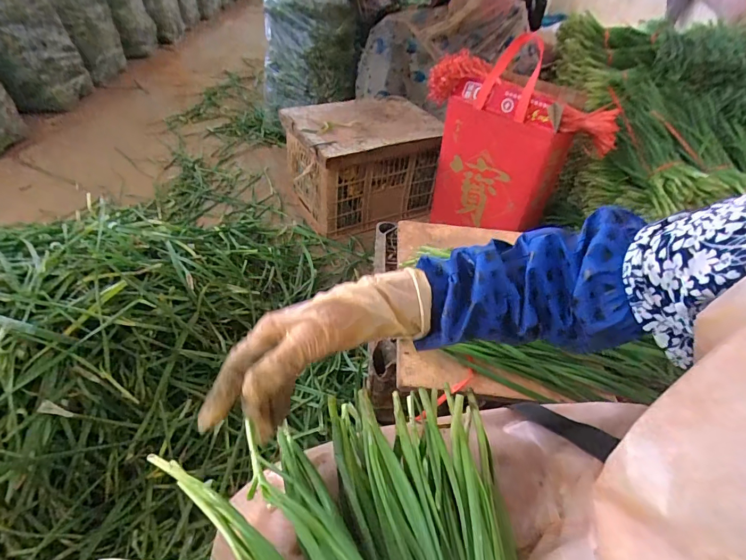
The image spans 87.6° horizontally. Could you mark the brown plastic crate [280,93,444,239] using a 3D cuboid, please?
[{"bbox_3d":[-0.029,-0.354,1.199,0.409,0.277,0.301,-19,50,-25],"label":"brown plastic crate"}]

